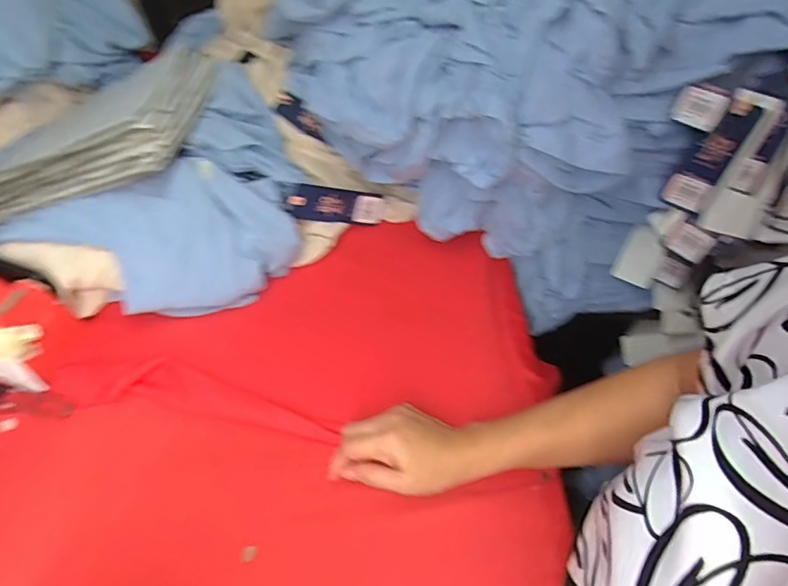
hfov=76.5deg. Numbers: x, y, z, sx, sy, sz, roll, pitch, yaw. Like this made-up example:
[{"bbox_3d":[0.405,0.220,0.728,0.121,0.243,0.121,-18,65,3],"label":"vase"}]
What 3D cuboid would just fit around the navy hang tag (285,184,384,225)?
[{"bbox_3d":[-0.071,-0.110,0.622,0.122,0.044,0.010,0,34,-28],"label":"navy hang tag"}]

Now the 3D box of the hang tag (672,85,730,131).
[{"bbox_3d":[0.293,-0.176,0.479,0.045,0.034,0.006,23,43,6],"label":"hang tag"}]

